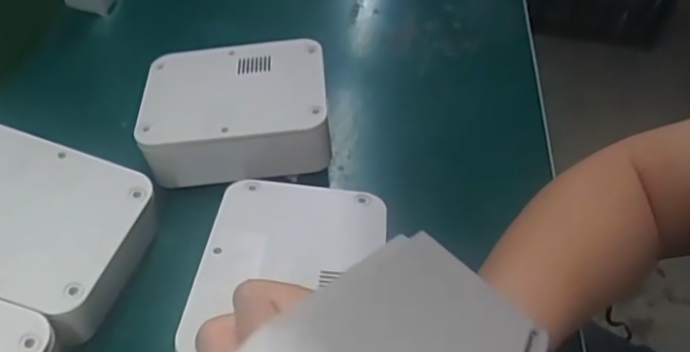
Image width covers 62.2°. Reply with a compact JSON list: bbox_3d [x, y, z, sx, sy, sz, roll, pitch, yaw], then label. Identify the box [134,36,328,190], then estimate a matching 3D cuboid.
[{"bbox_3d":[-0.078,-0.050,0.409,0.128,0.045,0.097,-3,48,-5],"label":"box"}]

